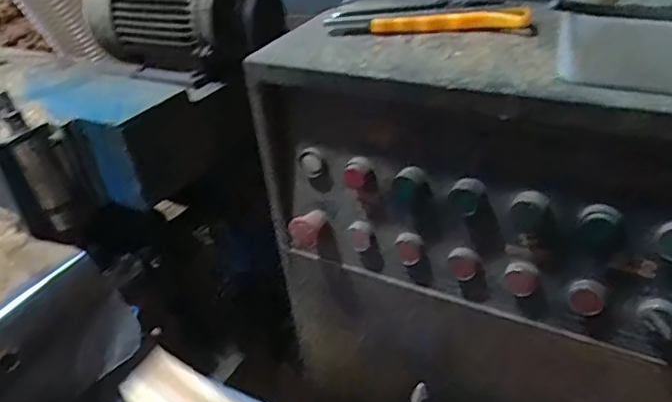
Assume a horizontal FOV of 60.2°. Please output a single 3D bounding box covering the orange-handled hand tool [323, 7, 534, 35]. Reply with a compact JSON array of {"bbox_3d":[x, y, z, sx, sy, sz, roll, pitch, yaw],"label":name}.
[{"bbox_3d":[0.088,-0.173,0.563,0.192,0.025,0.038,7,36,19],"label":"orange-handled hand tool"}]

